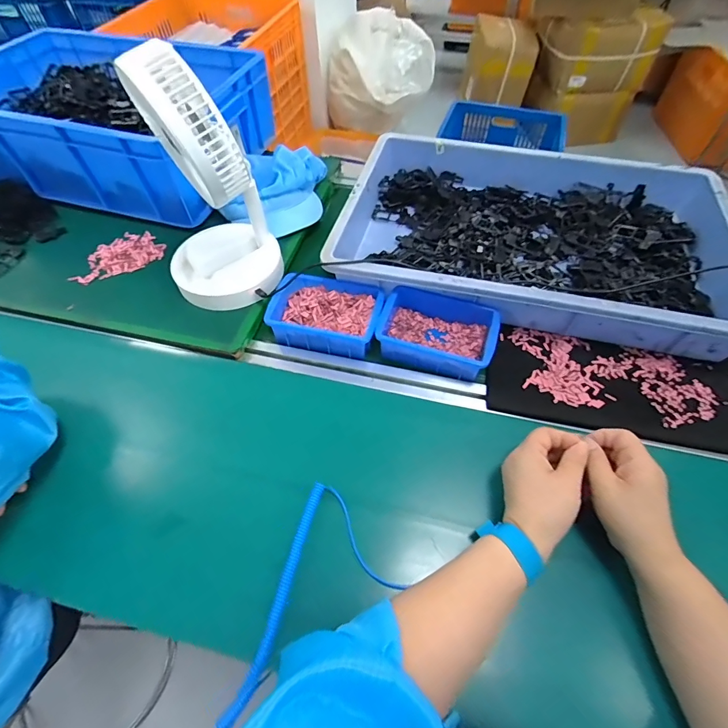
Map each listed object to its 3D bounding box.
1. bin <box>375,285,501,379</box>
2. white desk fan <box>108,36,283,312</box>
[{"bbox_3d":[0.098,-0.046,0.530,0.150,0.050,0.094,15,58,12],"label":"bin"},{"bbox_3d":[-0.209,-0.222,0.499,0.157,0.279,0.159,-21,58,-12],"label":"white desk fan"}]

